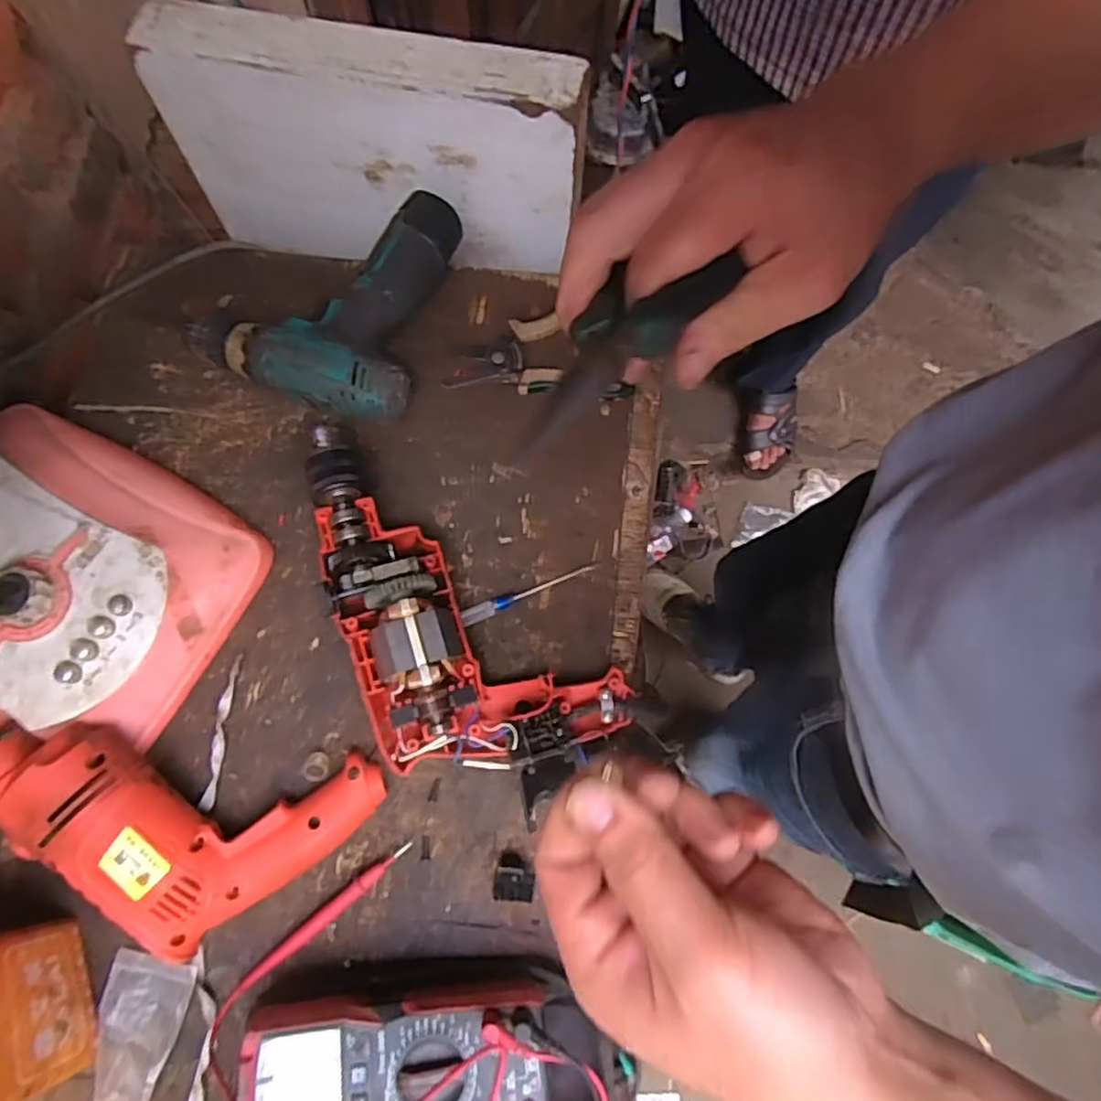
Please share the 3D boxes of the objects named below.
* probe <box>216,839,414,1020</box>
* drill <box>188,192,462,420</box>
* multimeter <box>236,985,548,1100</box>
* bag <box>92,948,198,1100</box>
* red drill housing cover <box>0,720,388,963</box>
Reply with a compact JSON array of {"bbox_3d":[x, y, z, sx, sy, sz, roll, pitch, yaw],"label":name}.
[{"bbox_3d":[-0.161,0.258,0.462,0.160,0.011,0.010,-39,78,-11],"label":"probe"},{"bbox_3d":[-0.187,-0.207,0.561,0.182,0.063,0.190,14,74,3],"label":"drill"},{"bbox_3d":[-0.095,0.323,0.415,0.178,0.051,0.082,-3,74,-2],"label":"multimeter"},{"bbox_3d":[-0.275,0.316,0.443,0.059,0.013,0.081,7,74,1],"label":"bag"},{"bbox_3d":[-0.254,0.191,0.445,0.249,0.071,0.139,11,74,2],"label":"red drill housing cover"}]

